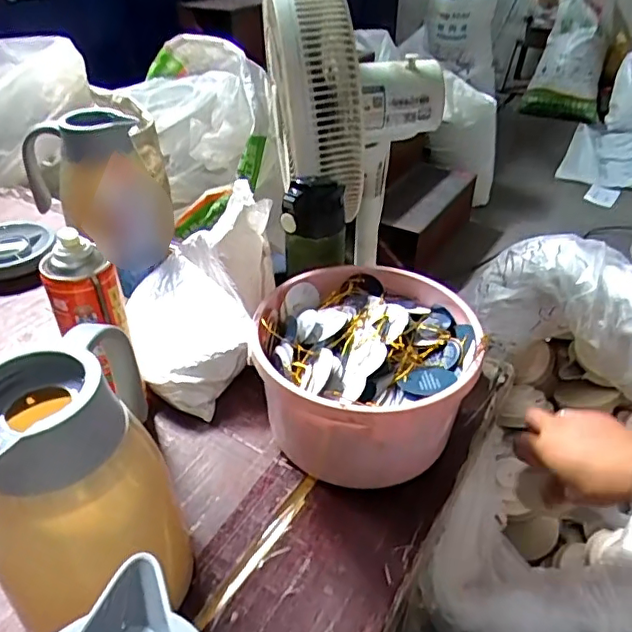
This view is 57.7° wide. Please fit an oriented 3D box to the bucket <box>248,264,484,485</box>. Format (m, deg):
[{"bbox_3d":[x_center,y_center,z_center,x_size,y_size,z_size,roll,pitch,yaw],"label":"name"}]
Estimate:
[{"bbox_3d":[0.049,0.067,0.599,0.206,0.145,0.217,1,38,-1],"label":"bucket"}]

